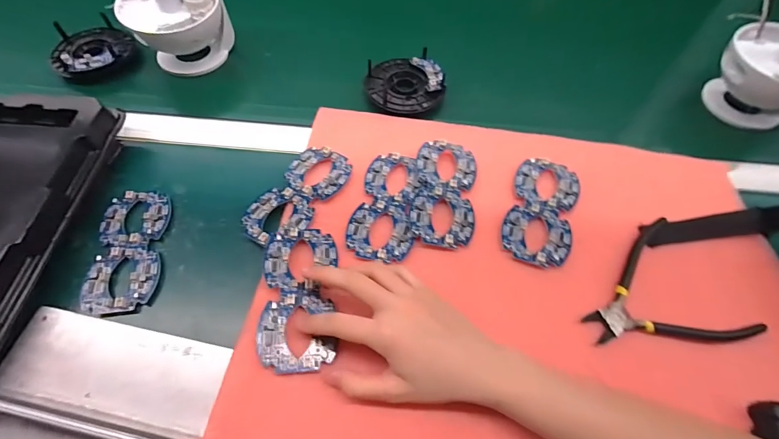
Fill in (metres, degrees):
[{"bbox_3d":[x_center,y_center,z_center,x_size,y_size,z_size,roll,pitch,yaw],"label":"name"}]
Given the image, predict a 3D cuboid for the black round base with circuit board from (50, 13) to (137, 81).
[{"bbox_3d":[-0.403,-0.234,0.502,0.096,0.030,0.099,-33,64,-16],"label":"black round base with circuit board"}]

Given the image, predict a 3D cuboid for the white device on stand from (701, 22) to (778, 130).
[{"bbox_3d":[0.472,-0.174,0.472,0.102,0.119,0.115,-38,65,-18],"label":"white device on stand"}]

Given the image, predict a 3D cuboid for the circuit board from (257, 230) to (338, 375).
[{"bbox_3d":[-0.079,0.067,0.327,0.063,0.006,0.125,1,60,-11],"label":"circuit board"}]

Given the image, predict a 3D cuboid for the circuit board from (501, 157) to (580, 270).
[{"bbox_3d":[0.157,-0.011,0.383,0.064,0.006,0.126,17,61,12],"label":"circuit board"}]

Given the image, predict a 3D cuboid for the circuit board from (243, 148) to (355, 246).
[{"bbox_3d":[-0.094,-0.027,0.383,0.064,0.008,0.126,30,65,18],"label":"circuit board"}]

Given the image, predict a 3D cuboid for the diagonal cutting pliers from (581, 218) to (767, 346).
[{"bbox_3d":[0.242,0.074,0.334,0.136,0.007,0.120,-25,62,-12],"label":"diagonal cutting pliers"}]

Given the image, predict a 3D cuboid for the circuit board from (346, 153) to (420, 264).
[{"bbox_3d":[-0.005,-0.016,0.380,0.062,0.007,0.123,5,60,6],"label":"circuit board"}]

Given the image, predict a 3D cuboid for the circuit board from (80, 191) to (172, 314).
[{"bbox_3d":[-0.254,0.027,0.363,0.062,0.010,0.125,-7,59,-2],"label":"circuit board"}]

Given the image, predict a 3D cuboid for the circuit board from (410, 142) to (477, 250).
[{"bbox_3d":[0.058,-0.029,0.388,0.064,0.007,0.125,11,61,-3],"label":"circuit board"}]

